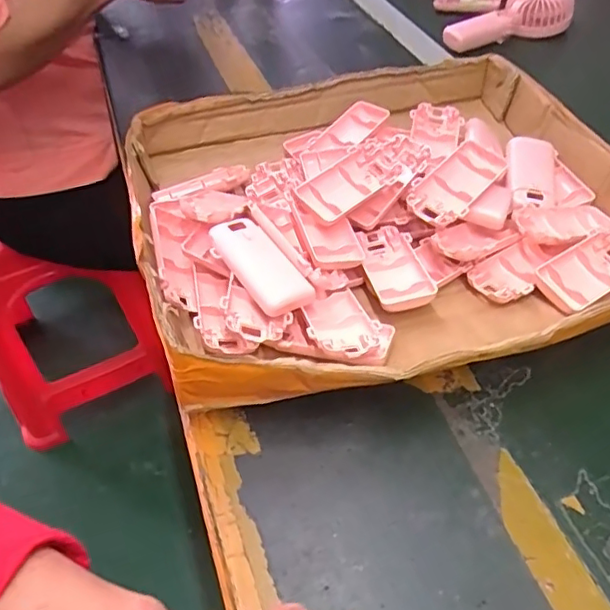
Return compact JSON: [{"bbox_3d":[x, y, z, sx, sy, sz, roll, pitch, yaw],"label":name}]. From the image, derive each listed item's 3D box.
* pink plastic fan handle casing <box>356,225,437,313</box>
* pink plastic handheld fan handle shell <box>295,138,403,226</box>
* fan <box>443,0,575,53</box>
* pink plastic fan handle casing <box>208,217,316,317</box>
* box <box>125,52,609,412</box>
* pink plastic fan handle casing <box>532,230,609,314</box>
[{"bbox_3d":[0.073,-0.031,0.473,0.046,0.015,0.090,-12,47,-4],"label":"pink plastic fan handle casing"},{"bbox_3d":[0.041,-0.107,0.500,0.101,0.020,0.048,-32,71,-25],"label":"pink plastic handheld fan handle shell"},{"bbox_3d":[0.272,-0.374,0.759,0.168,0.051,0.067,-22,50,-15],"label":"fan"},{"bbox_3d":[-0.034,-0.030,0.434,0.040,0.012,0.090,-35,71,-23],"label":"pink plastic fan handle casing"},{"bbox_3d":[0.068,-0.083,0.512,0.407,0.092,0.366,-17,48,-9],"label":"box"},{"bbox_3d":[0.228,-0.028,0.460,0.090,0.014,0.044,-27,68,-19],"label":"pink plastic fan handle casing"}]

